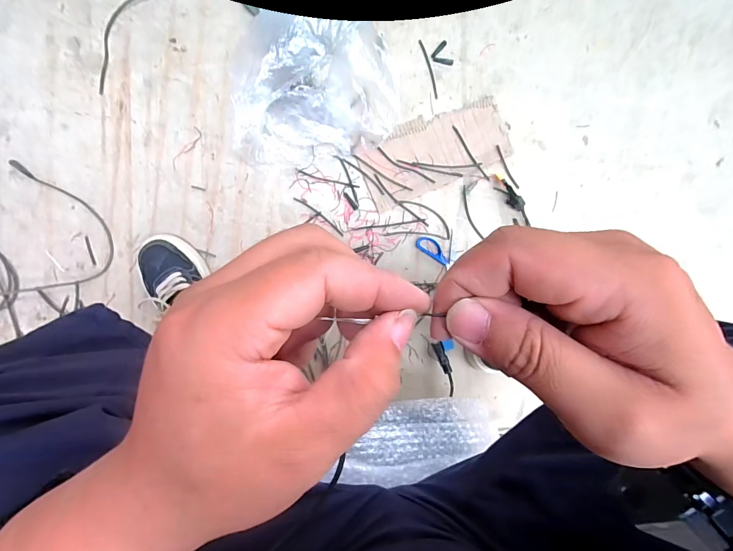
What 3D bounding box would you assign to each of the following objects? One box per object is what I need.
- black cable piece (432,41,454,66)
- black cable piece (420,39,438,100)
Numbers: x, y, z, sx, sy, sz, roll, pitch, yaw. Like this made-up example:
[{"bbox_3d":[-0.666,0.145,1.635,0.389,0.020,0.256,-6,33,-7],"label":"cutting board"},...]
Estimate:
[{"bbox_3d":[0.144,-0.426,0.691,0.036,0.015,0.049,-16,94,-6],"label":"black cable piece"},{"bbox_3d":[0.123,-0.400,0.694,0.008,0.004,0.115,-17,94,-6],"label":"black cable piece"}]

